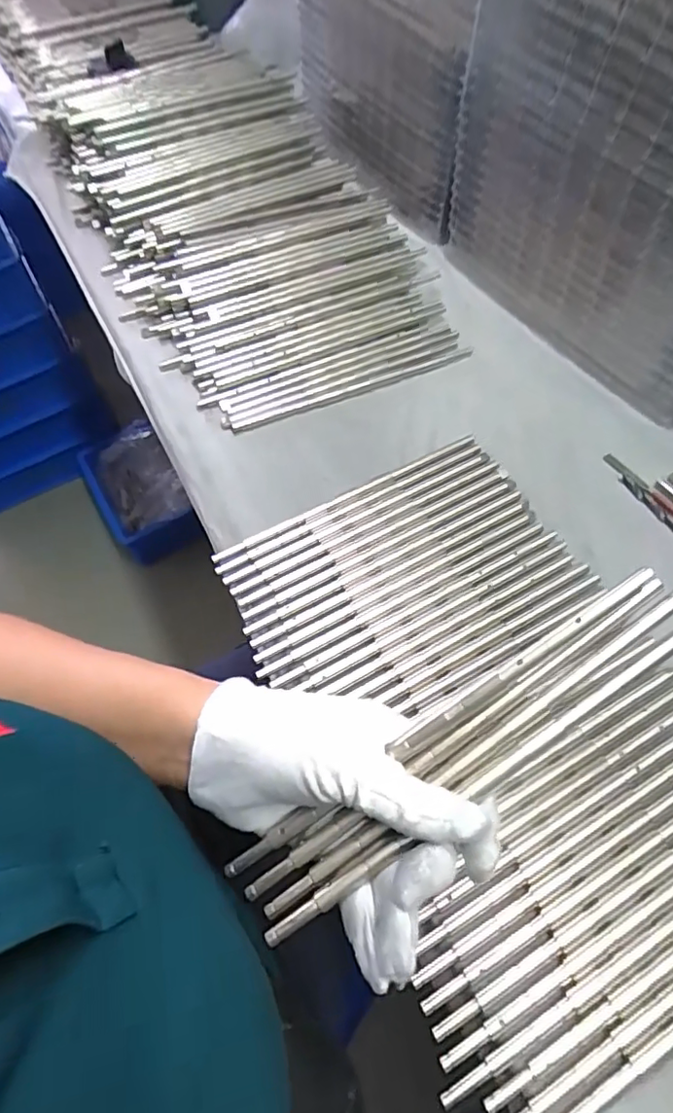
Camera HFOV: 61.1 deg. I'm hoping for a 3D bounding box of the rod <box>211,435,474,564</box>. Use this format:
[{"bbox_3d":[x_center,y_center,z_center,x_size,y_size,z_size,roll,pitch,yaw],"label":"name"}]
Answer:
[{"bbox_3d":[0.010,-0.044,0.410,0.211,0.004,0.009,-26,61,-13],"label":"rod"}]

